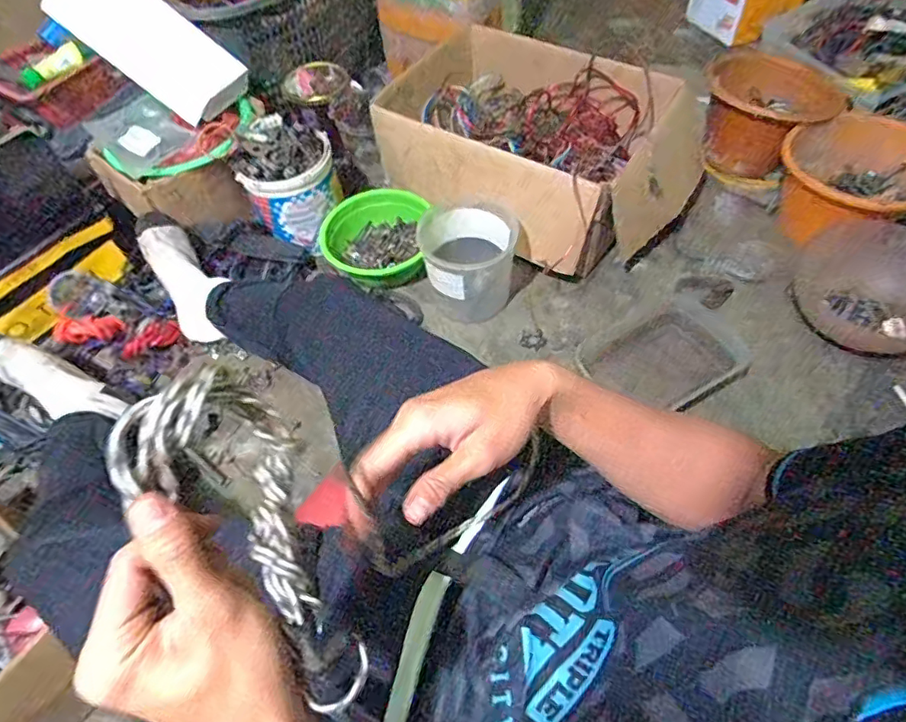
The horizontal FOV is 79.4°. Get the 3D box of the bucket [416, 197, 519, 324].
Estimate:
[{"bbox_3d":[0.034,-0.180,0.992,0.172,0.160,0.189,-4,56,2],"label":"bucket"}]

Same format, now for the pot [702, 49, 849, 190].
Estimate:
[{"bbox_3d":[0.617,-0.486,1.098,0.248,0.158,0.202,26,62,21],"label":"pot"}]

